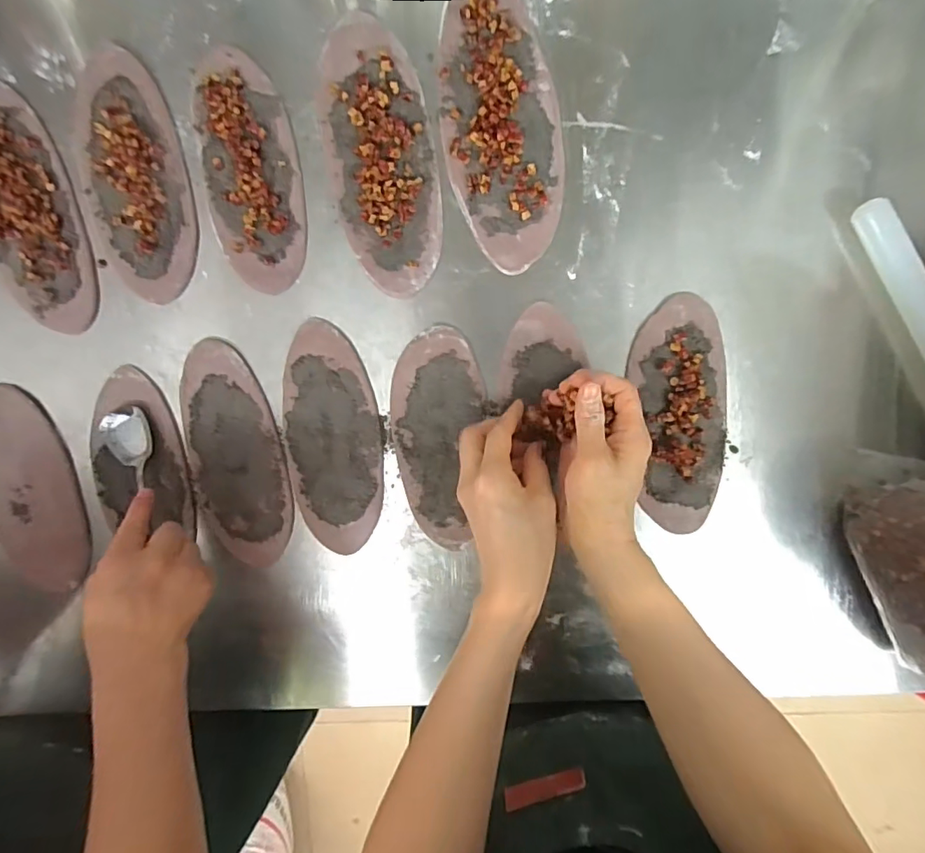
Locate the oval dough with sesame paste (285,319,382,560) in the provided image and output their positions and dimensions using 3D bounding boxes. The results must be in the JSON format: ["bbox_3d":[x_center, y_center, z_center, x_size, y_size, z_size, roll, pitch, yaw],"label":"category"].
[{"bbox_3d":[-0.114,0.012,0.449,0.081,0.009,0.198,-6,100,2],"label":"oval dough with sesame paste"}]

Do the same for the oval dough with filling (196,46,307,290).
[{"bbox_3d":[-0.172,-0.205,0.416,0.075,0.013,0.183,-7,99,2],"label":"oval dough with filling"}]

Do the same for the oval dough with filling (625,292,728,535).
[{"bbox_3d":[0.187,-0.009,0.440,0.077,0.023,0.194,-8,99,2],"label":"oval dough with filling"}]

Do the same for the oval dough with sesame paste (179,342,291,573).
[{"bbox_3d":[-0.199,0.026,0.458,0.079,0.008,0.199,-10,99,2],"label":"oval dough with sesame paste"}]

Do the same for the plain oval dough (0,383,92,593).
[{"bbox_3d":[-0.386,0.059,0.458,0.076,0.010,0.182,-3,100,1],"label":"plain oval dough"}]

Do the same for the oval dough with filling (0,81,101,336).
[{"bbox_3d":[-0.361,-0.178,0.429,0.079,0.014,0.195,-10,99,2],"label":"oval dough with filling"}]

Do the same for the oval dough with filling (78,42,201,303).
[{"bbox_3d":[-0.267,-0.202,0.420,0.078,0.010,0.191,-10,99,2],"label":"oval dough with filling"}]

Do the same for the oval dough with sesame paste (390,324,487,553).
[{"bbox_3d":[-0.021,0.012,0.450,0.078,0.006,0.189,0,100,1],"label":"oval dough with sesame paste"}]

